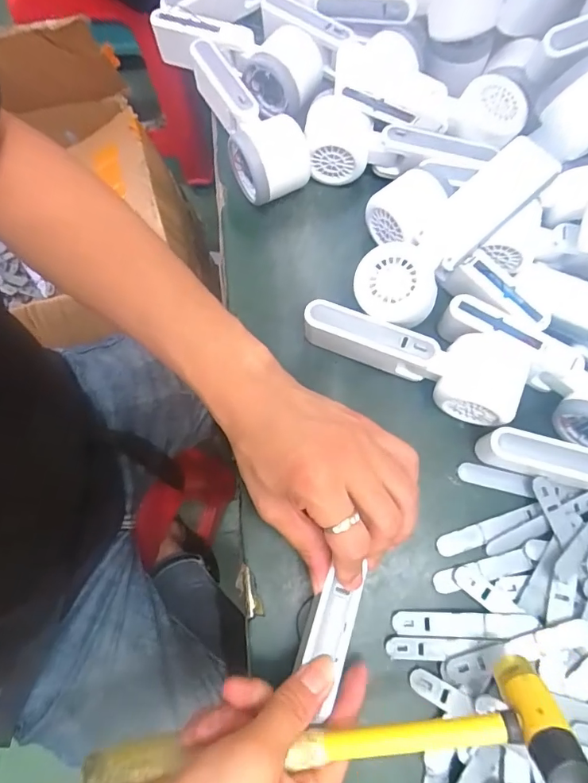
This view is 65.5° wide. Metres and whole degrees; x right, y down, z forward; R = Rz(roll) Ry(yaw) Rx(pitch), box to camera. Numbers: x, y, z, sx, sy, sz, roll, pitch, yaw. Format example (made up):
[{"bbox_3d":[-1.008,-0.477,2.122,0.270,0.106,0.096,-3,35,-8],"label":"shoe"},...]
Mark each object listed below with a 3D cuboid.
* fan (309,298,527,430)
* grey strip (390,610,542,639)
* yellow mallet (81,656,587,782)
[{"bbox_3d":[0.088,-0.029,0.346,0.164,0.045,0.055,20,75,4],"label":"fan"},{"bbox_3d":[0.115,0.160,0.313,0.092,0.004,0.016,-4,75,10],"label":"grey strip"},{"bbox_3d":[0.011,0.190,0.250,0.260,0.035,0.045,-9,75,5],"label":"yellow mallet"}]

